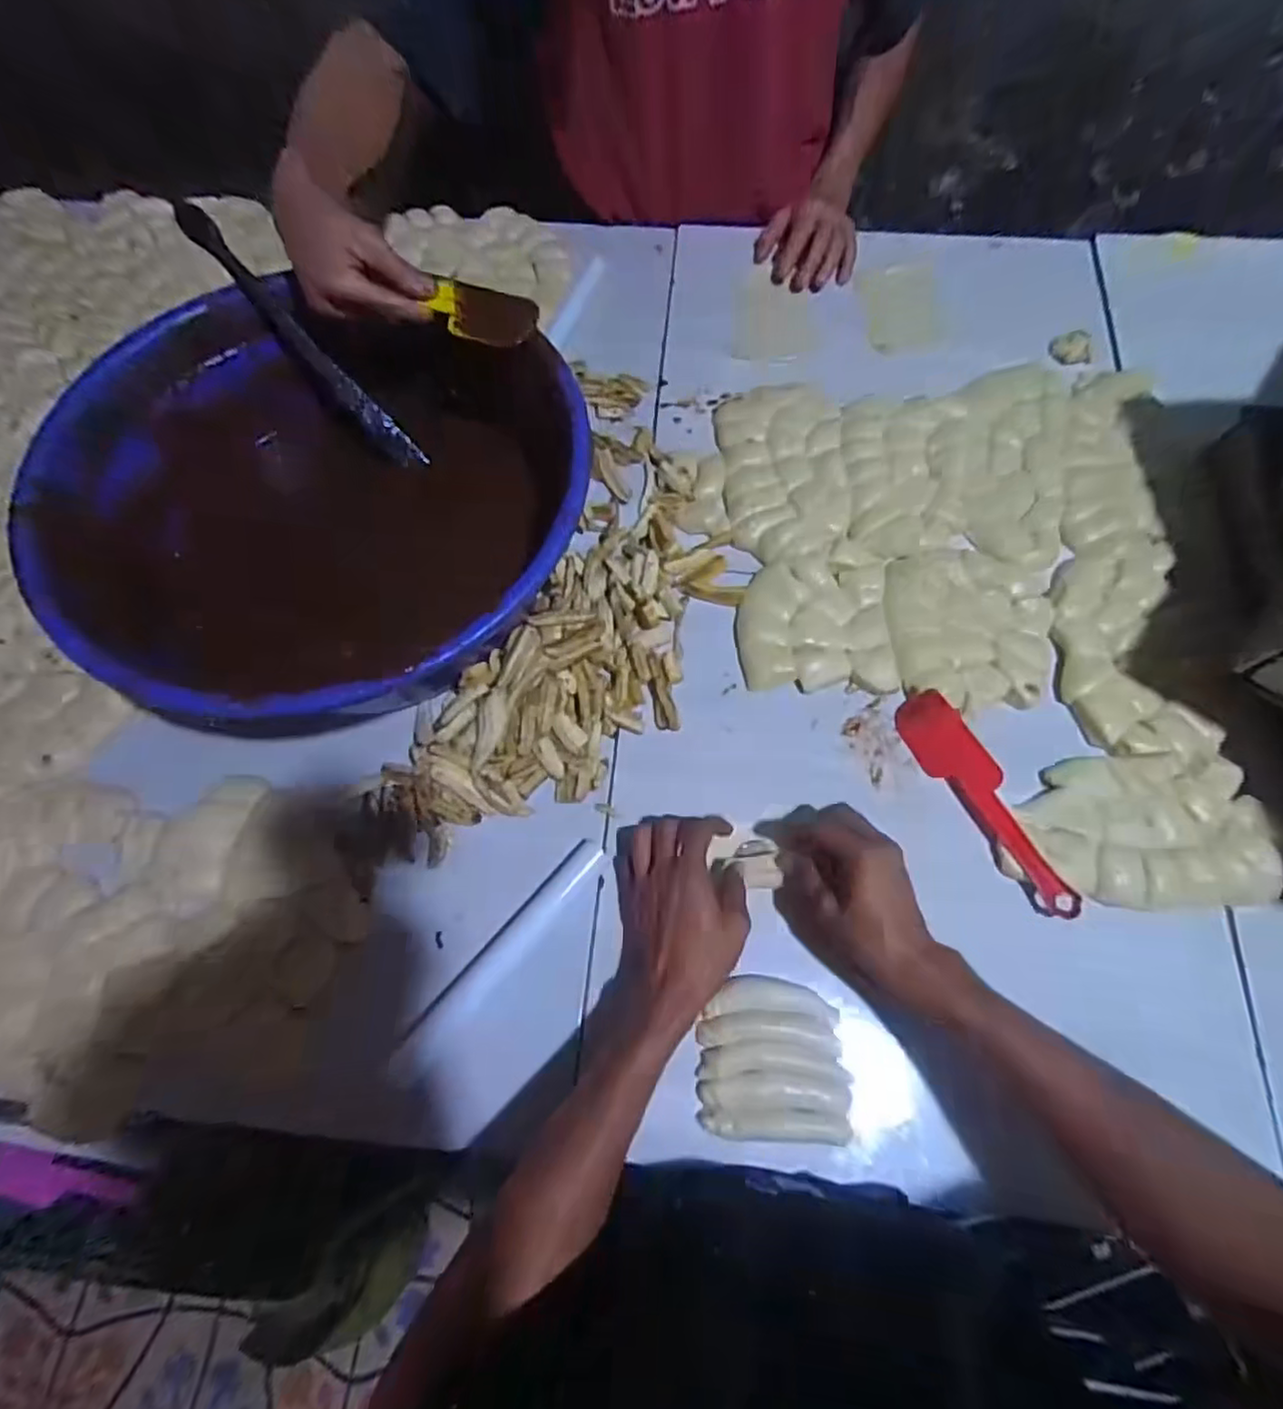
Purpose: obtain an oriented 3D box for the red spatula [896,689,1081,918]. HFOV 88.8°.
[{"bbox_3d":[0.281,0.078,0.537,0.048,0.009,0.200,-35,67,18],"label":"red spatula"}]

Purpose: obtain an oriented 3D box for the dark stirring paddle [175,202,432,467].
[{"bbox_3d":[-0.306,-0.325,0.600,0.031,0.037,0.264,-46,110,-14],"label":"dark stirring paddle"}]

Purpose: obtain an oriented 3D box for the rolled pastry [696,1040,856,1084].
[{"bbox_3d":[0.096,0.254,0.467,0.107,0.018,0.026,2,71,1],"label":"rolled pastry"}]

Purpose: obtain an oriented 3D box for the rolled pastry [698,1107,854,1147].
[{"bbox_3d":[0.094,0.294,0.460,0.104,0.026,0.019,3,71,2],"label":"rolled pastry"}]

